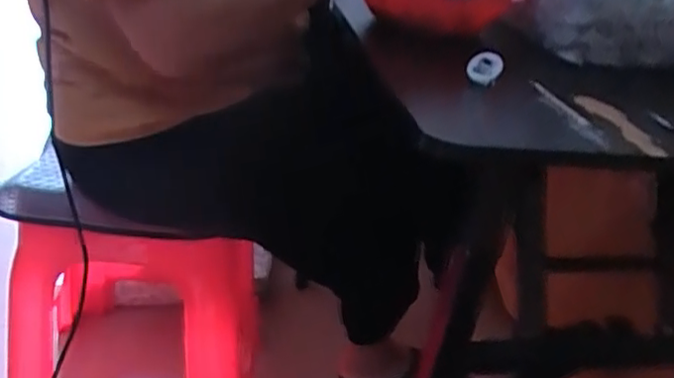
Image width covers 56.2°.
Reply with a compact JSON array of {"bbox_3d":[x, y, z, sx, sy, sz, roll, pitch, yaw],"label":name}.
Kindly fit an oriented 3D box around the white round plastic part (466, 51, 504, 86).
[{"bbox_3d":[0.147,-0.121,0.635,0.038,0.036,0.013,25,33,-31],"label":"white round plastic part"}]

